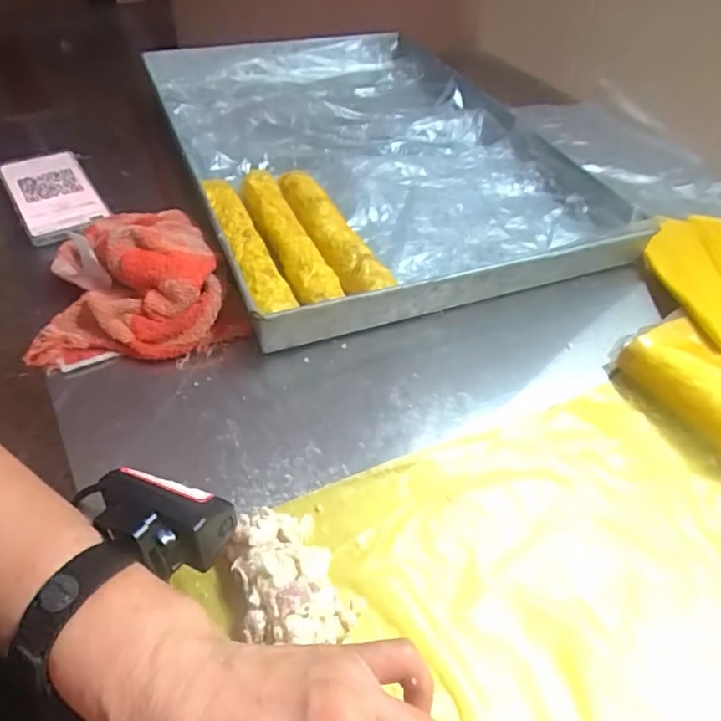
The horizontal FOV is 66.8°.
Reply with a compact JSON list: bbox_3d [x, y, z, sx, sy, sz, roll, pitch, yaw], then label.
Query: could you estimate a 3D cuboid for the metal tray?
[{"bbox_3d":[0.001,-0.259,0.641,0.398,0.042,0.563,-14,51,-17],"label":"metal tray"}]

